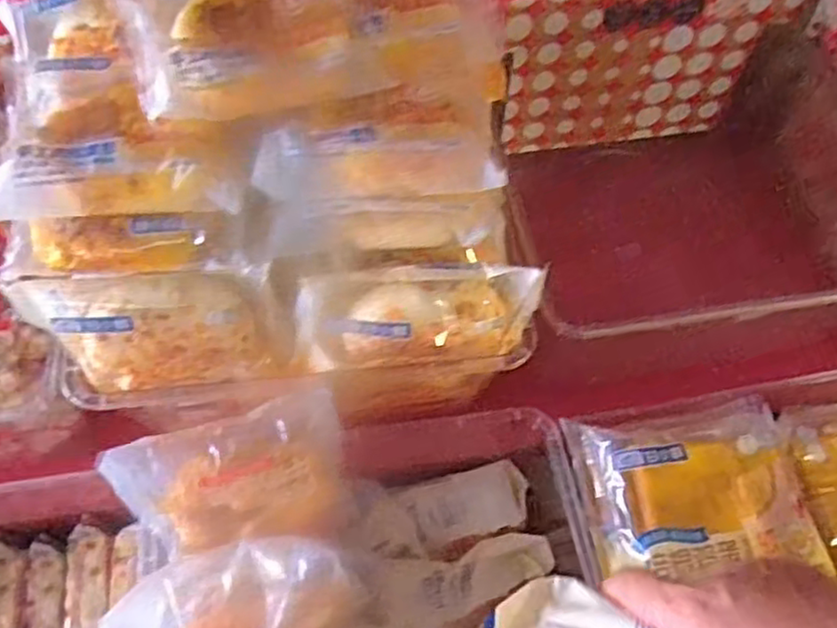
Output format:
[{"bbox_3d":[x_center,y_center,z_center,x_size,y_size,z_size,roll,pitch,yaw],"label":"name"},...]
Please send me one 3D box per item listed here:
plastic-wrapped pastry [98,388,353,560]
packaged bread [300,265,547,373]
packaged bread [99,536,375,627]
[{"bbox_3d":[-0.118,0.110,0.457,0.139,0.096,0.045,-17,20,-4],"label":"plastic-wrapped pastry"},{"bbox_3d":[0.001,0.004,0.403,0.134,0.072,0.039,-5,61,-6],"label":"packaged bread"},{"bbox_3d":[-0.110,0.169,0.406,0.156,0.060,0.058,-6,61,-6],"label":"packaged bread"}]

